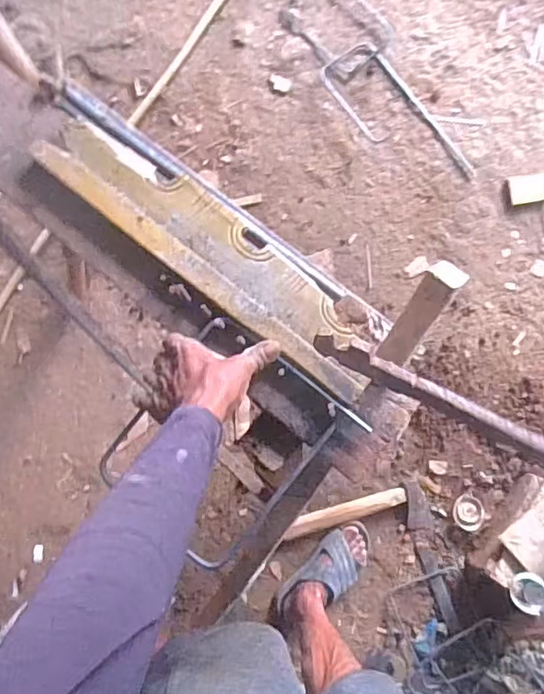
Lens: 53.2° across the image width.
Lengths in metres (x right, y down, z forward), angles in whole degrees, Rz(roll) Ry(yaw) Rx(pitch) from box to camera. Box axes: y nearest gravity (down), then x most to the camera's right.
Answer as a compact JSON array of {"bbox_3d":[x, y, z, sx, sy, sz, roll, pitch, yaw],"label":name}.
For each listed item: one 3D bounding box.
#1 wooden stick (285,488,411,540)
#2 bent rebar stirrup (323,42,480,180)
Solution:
[{"bbox_3d":[0.171,0.394,1.290,0.302,0.040,0.049,-18,83,-2],"label":"wooden stick"},{"bbox_3d":[0.306,-0.560,1.328,0.156,0.026,0.435,-37,84,-4],"label":"bent rebar stirrup"}]

